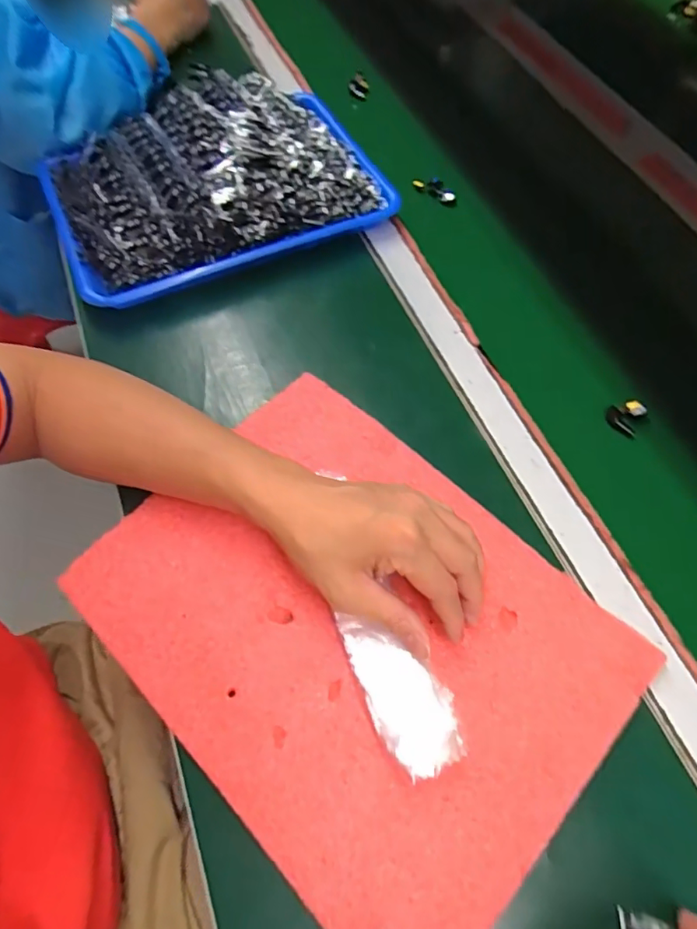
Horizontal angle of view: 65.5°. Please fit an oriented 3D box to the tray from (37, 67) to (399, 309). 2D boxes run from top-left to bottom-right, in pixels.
[{"bbox_3d":[-0.145,-0.312,0.565,0.333,0.080,0.234,-25,65,-13],"label":"tray"}]

